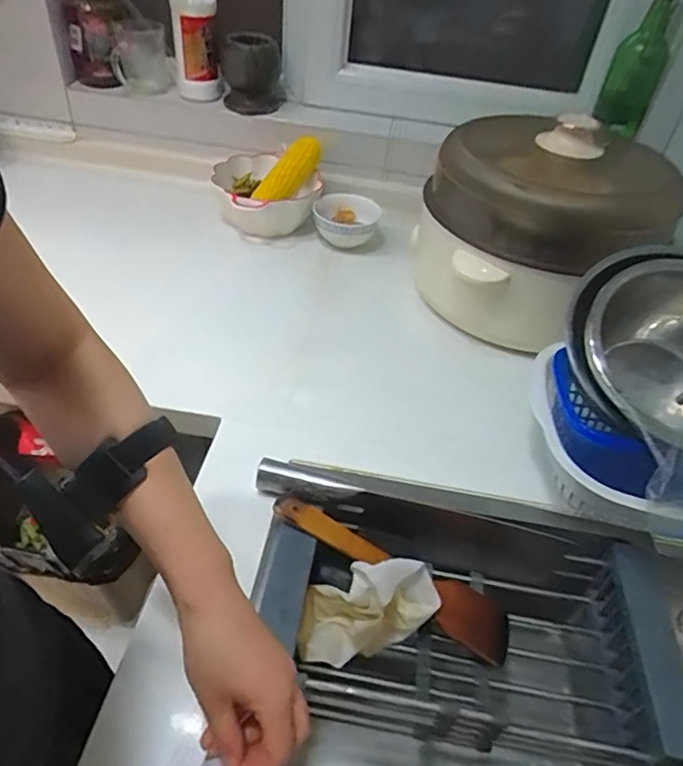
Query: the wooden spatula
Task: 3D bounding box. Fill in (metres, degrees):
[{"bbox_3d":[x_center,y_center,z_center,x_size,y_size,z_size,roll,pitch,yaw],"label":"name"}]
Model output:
[{"bbox_3d":[0.056,0.183,0.557,0.263,0.025,0.056,35,46,1],"label":"wooden spatula"}]

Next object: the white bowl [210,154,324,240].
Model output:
[{"bbox_3d":[-0.140,-0.303,0.920,0.170,0.092,0.144,31,48,24],"label":"white bowl"}]

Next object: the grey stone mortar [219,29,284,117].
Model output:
[{"bbox_3d":[-0.144,-0.504,0.912,0.099,0.111,0.089,-1,43,-9],"label":"grey stone mortar"}]

